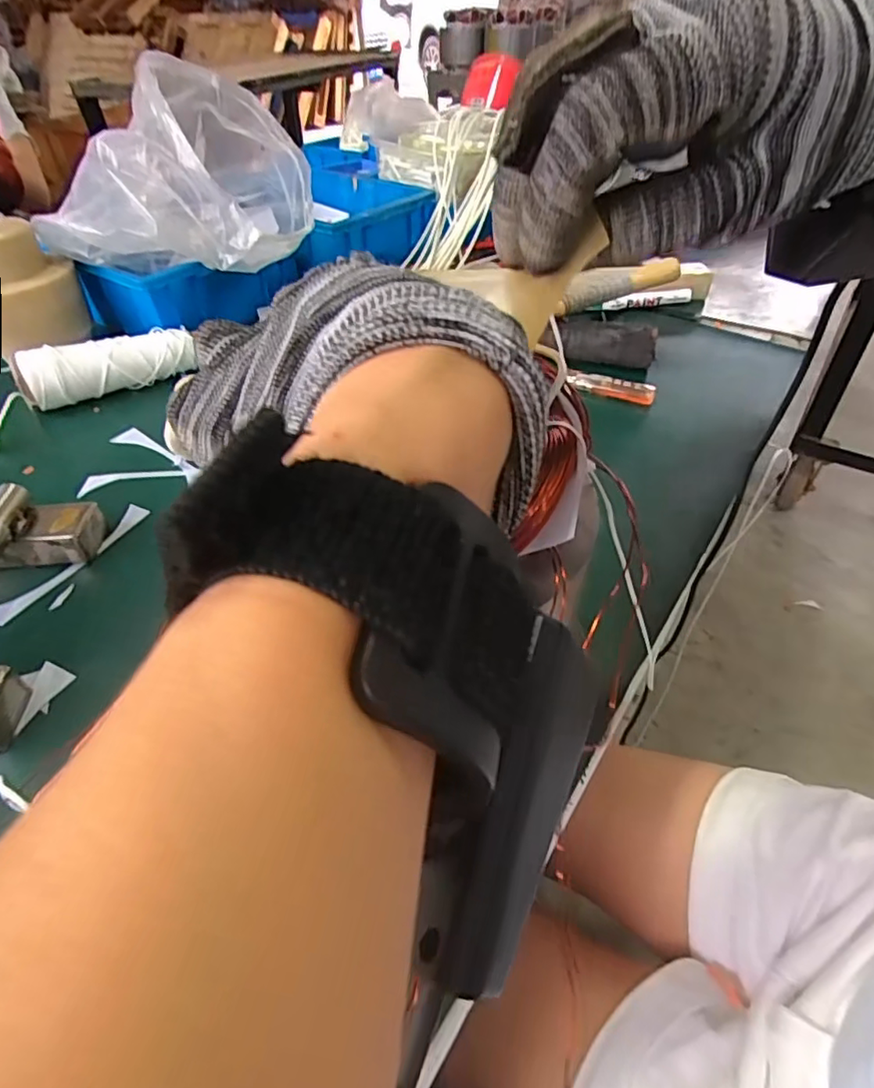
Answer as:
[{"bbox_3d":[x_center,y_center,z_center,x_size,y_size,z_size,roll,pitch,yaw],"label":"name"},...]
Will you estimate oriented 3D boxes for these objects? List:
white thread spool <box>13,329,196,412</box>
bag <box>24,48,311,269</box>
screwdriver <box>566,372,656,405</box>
[{"bbox_3d":[-0.310,-0.170,0.545,0.150,0.047,0.044,-22,47,-20],"label":"white thread spool"},{"bbox_3d":[-0.257,-0.367,0.564,0.243,0.134,0.200,-4,44,-2],"label":"bag"},{"bbox_3d":[0.161,-0.146,0.534,0.080,0.016,0.016,11,45,13],"label":"screwdriver"}]

